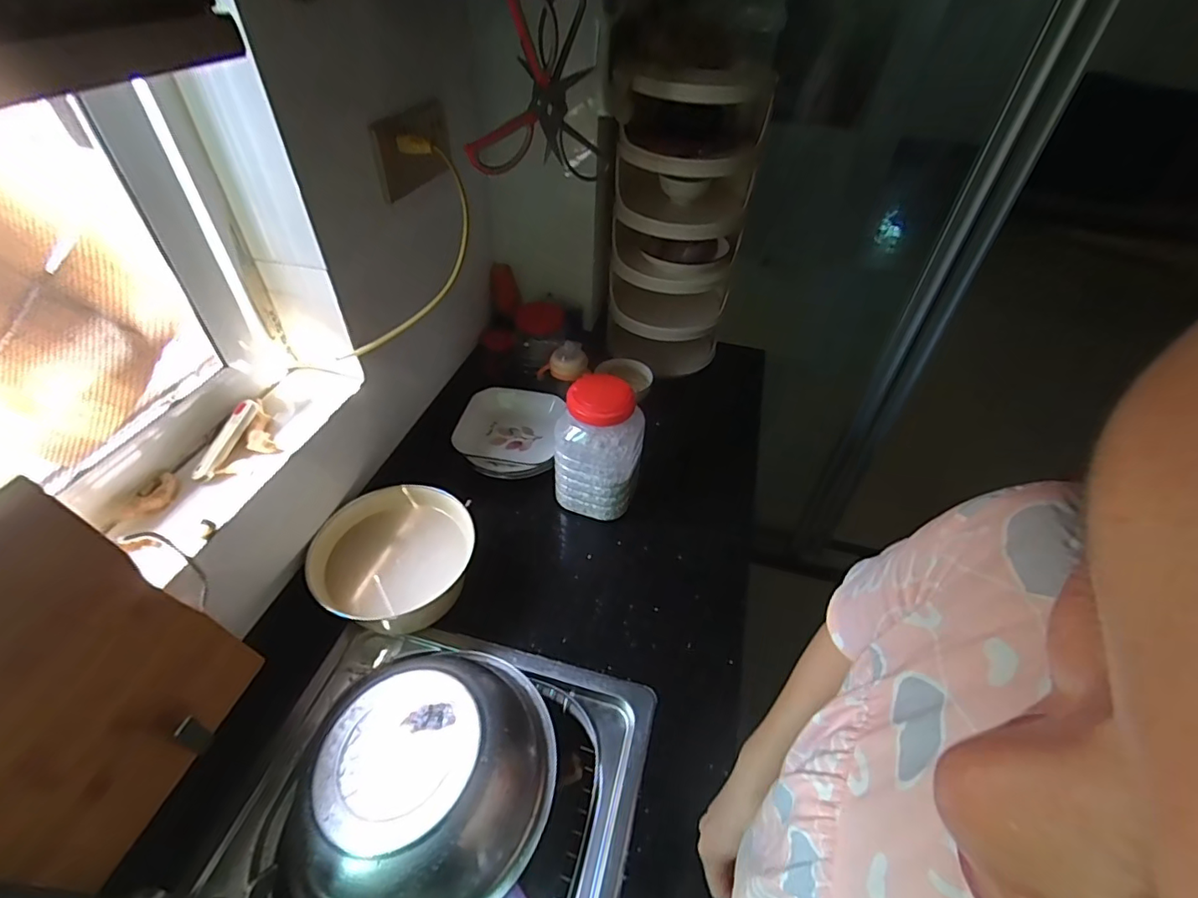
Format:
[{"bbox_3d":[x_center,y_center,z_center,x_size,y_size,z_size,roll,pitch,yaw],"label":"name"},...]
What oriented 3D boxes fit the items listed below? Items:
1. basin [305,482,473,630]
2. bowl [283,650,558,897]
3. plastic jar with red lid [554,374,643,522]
[{"bbox_3d":[-0.266,0.158,0.726,0.193,0.107,0.196,2,45,-2],"label":"basin"},{"bbox_3d":[-0.164,0.339,0.555,0.228,0.107,0.248,2,45,-2],"label":"bowl"},{"bbox_3d":[-0.001,0.004,0.809,0.124,0.220,0.095,6,45,3],"label":"plastic jar with red lid"}]

